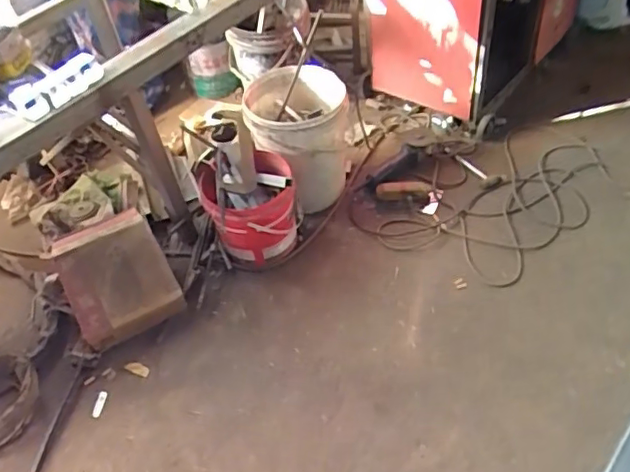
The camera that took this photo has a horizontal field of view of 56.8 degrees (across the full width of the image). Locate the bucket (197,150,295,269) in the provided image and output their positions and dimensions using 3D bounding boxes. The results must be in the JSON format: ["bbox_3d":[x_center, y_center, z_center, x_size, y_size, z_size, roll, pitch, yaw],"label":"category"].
[{"bbox_3d":[-0.192,-0.085,1.757,0.262,0.253,0.298,-19,49,-9],"label":"bucket"}]

